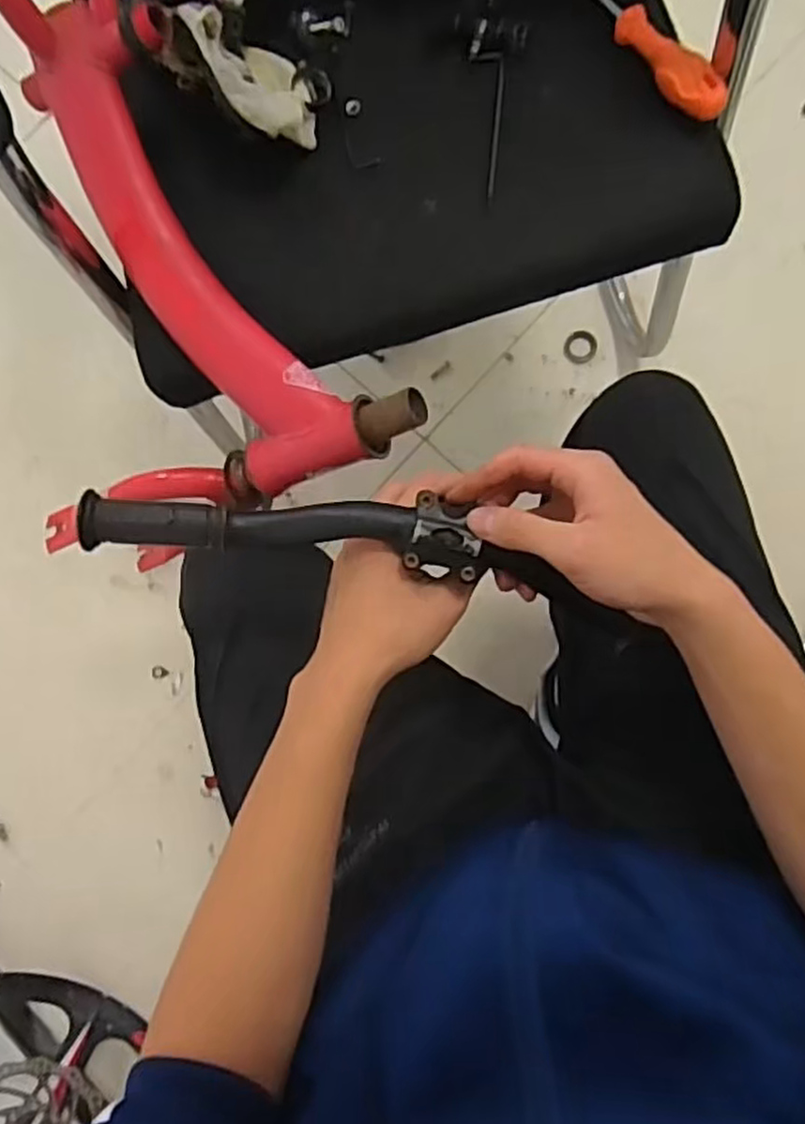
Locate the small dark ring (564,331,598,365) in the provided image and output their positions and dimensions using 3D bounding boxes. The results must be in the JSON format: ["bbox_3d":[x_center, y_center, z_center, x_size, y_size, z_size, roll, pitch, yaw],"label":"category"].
[{"bbox_3d":[0.243,-0.293,1.002,0.043,0.013,0.044,-1,84,5],"label":"small dark ring"}]

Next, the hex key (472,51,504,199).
[{"bbox_3d":[0.064,-0.337,0.565,0.024,0.004,0.114,2,87,15],"label":"hex key"}]

